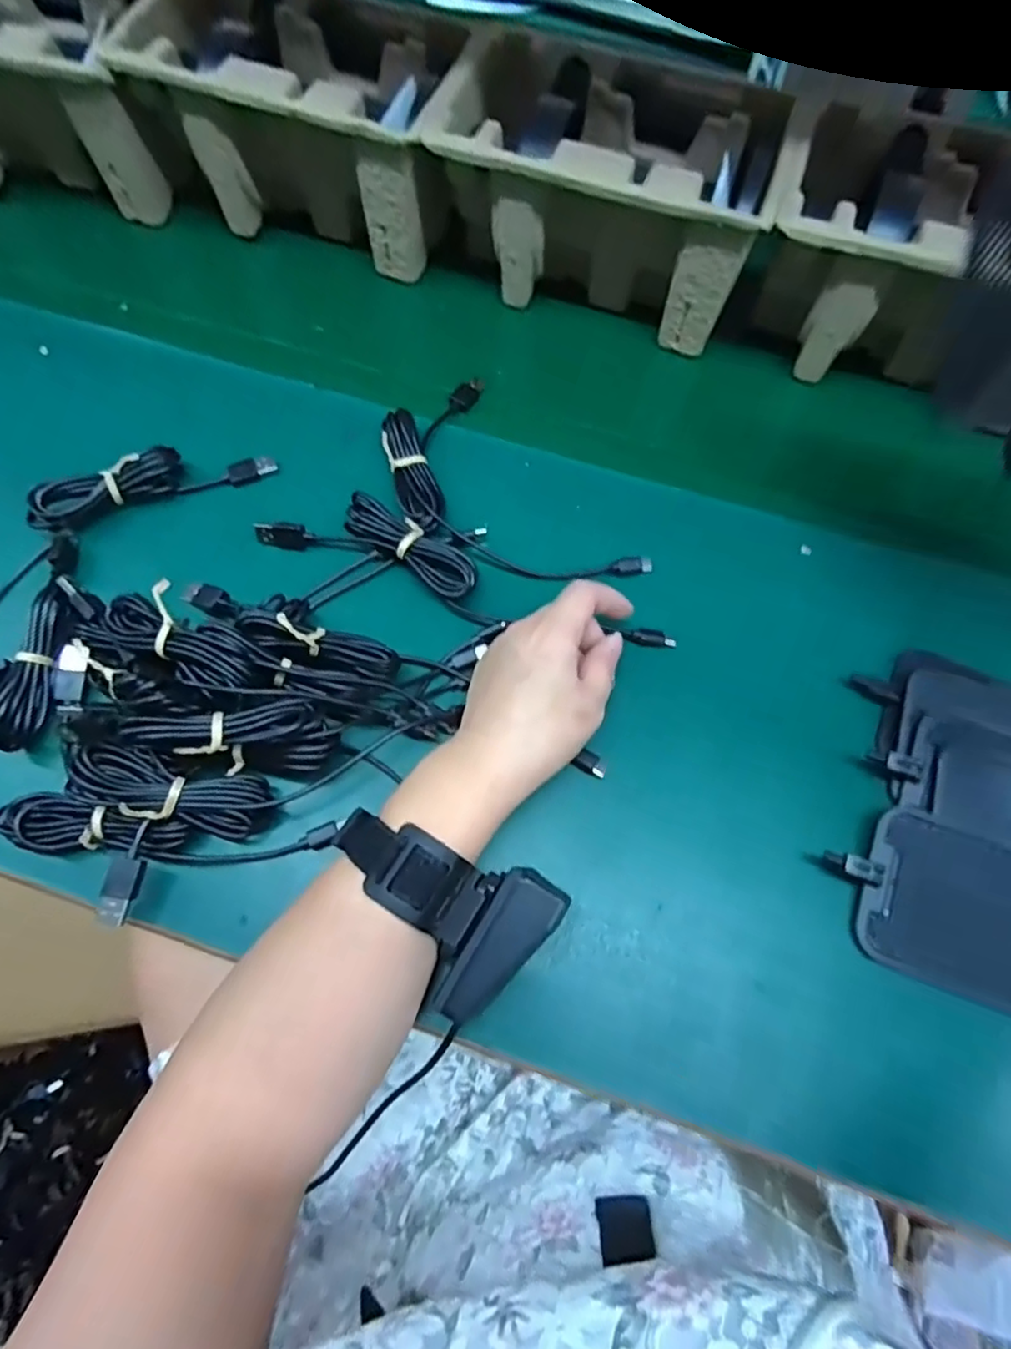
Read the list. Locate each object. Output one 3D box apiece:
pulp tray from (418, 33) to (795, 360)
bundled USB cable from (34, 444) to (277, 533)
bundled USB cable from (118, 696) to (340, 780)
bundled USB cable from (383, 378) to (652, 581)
[{"bbox_3d":[0.068,-0.332,0.465,0.228,0.131,0.133,17,67,8],"label":"pulp tray"},{"bbox_3d":[-0.220,-0.123,0.393,0.138,0.028,0.028,-23,68,-10],"label":"bundled USB cable"},{"bbox_3d":[-0.132,0.030,0.312,0.092,0.039,0.029,6,64,-20],"label":"bundled USB cable"},{"bbox_3d":[-0.009,-0.118,0.401,0.106,0.021,0.191,-32,70,-13],"label":"bundled USB cable"}]

